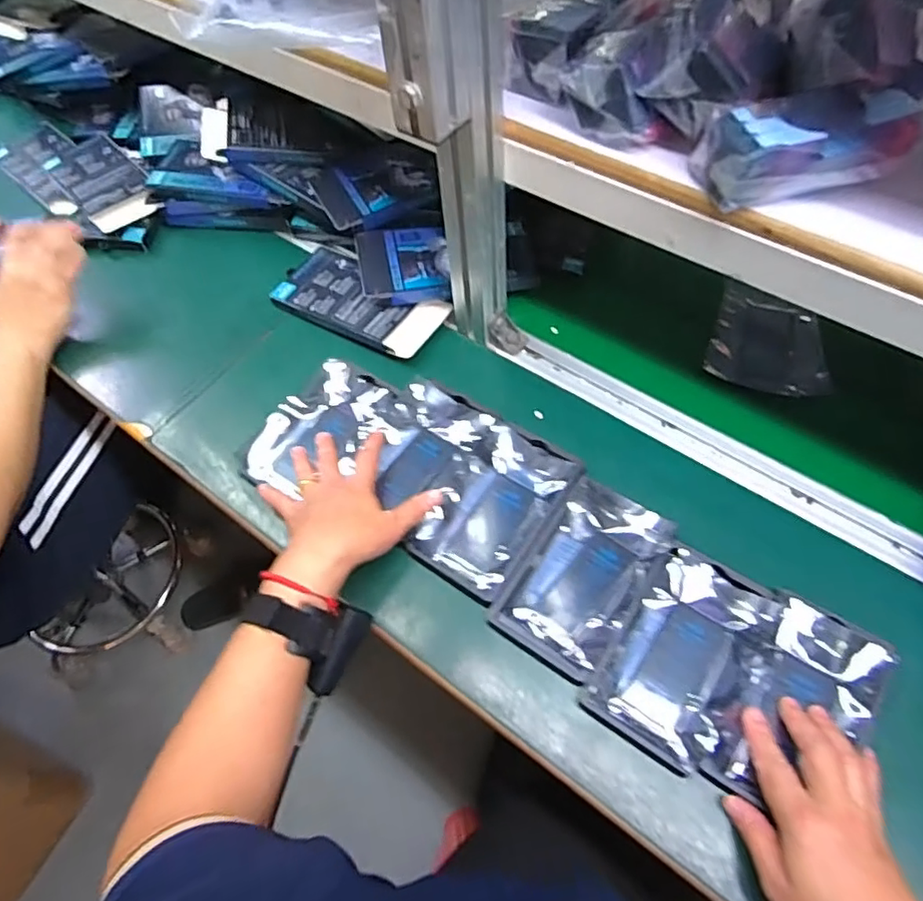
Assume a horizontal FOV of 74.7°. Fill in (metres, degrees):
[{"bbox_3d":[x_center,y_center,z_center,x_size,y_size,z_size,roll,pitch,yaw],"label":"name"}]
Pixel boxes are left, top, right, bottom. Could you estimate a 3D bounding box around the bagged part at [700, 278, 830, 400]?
[{"bbox_3d":[0.322,-0.115,0.635,0.119,0.021,0.135,12,60,10],"label":"bagged part"}]

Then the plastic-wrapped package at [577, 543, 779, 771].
[{"bbox_3d":[0.175,0.158,0.480,0.096,0.024,0.159,30,65,19],"label":"plastic-wrapped package"}]

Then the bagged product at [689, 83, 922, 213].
[{"bbox_3d":[0.224,-0.198,0.396,0.124,0.049,0.055,-8,59,-2],"label":"bagged product"}]

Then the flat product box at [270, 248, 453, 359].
[{"bbox_3d":[-0.115,-0.170,0.676,0.191,0.018,0.098,26,64,17],"label":"flat product box"}]

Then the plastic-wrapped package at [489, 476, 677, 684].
[{"bbox_3d":[0.106,0.101,0.512,0.096,0.021,0.161,30,65,19],"label":"plastic-wrapped package"}]

